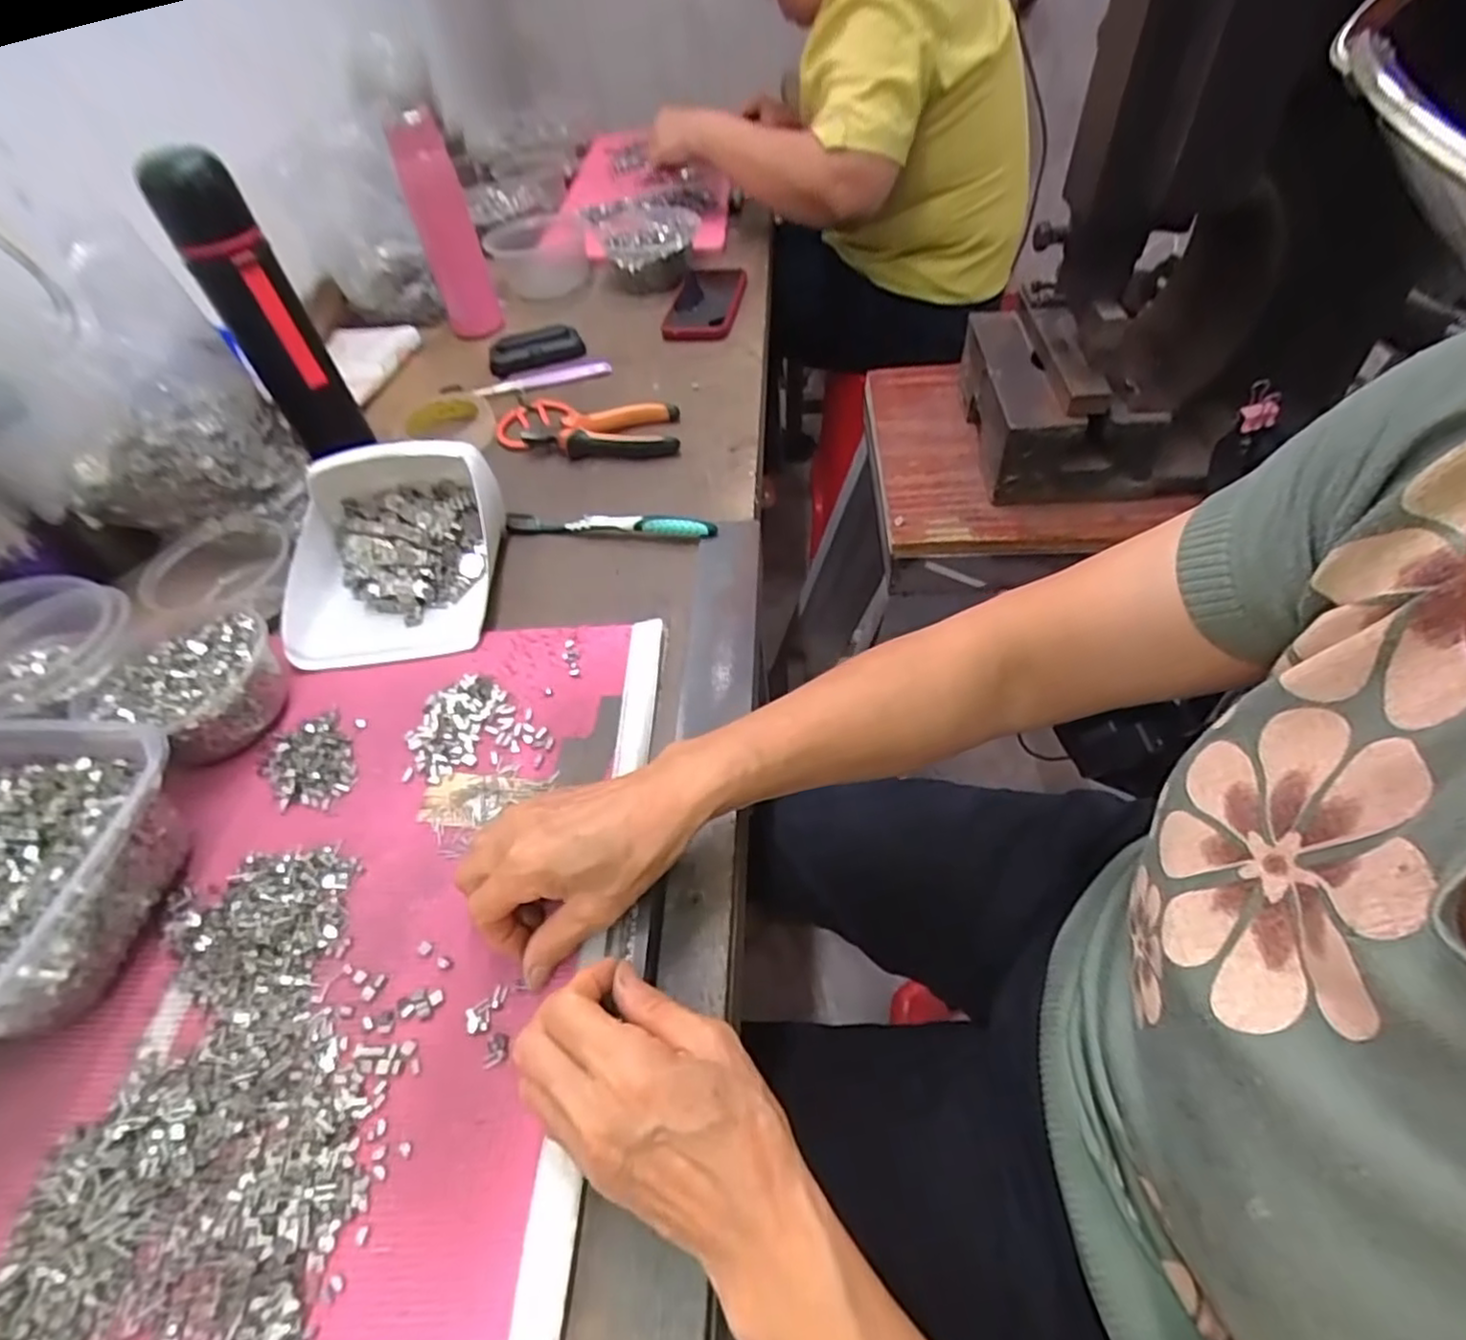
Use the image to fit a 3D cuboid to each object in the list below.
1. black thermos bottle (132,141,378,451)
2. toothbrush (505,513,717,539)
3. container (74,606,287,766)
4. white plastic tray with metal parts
[{"bbox_3d":[-0.401,-0.299,0.608,0.063,0.241,0.055,-29,55,-17],"label":"black thermos bottle"},{"bbox_3d":[-0.106,-0.124,0.592,0.183,0.023,0.011,3,51,10],"label":"toothbrush"},{"bbox_3d":[-0.366,0.008,0.472,0.111,0.058,0.104,-3,51,4],"label":"container"},{"bbox_3d":[-0.267,-0.097,0.539,0.159,0.078,0.172,-5,52,0],"label":"white plastic tray with metal parts"}]

